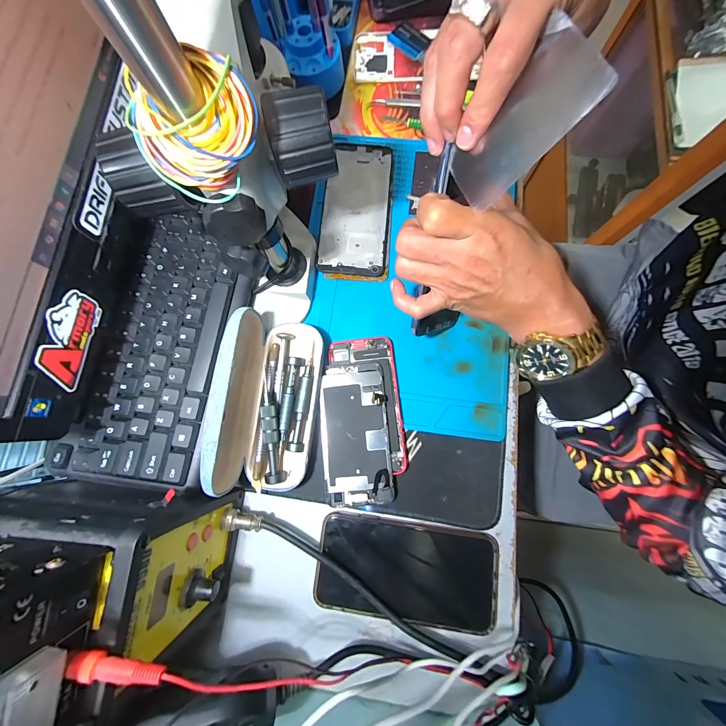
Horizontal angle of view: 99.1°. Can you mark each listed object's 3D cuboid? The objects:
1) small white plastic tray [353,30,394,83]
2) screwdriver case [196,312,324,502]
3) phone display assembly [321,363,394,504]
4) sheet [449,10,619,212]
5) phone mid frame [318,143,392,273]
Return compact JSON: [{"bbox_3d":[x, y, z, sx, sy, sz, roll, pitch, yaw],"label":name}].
[{"bbox_3d":[0.014,-0.396,0.402,0.051,0.009,0.077,0,79,0],"label":"small white plastic tray"},{"bbox_3d":[-0.086,0.034,0.274,0.082,0.063,0.162,4,79,3],"label":"screwdriver case"},{"bbox_3d":[-0.008,0.066,0.301,0.063,0.008,0.132,-5,79,-1],"label":"phone display assembly"},{"bbox_3d":[0.092,-0.141,0.186,0.005,0.084,0.048,-17,77,-40],"label":"sheet"},{"bbox_3d":[-0.008,-0.175,0.350,0.073,0.008,0.156,5,79,4],"label":"phone mid frame"}]

